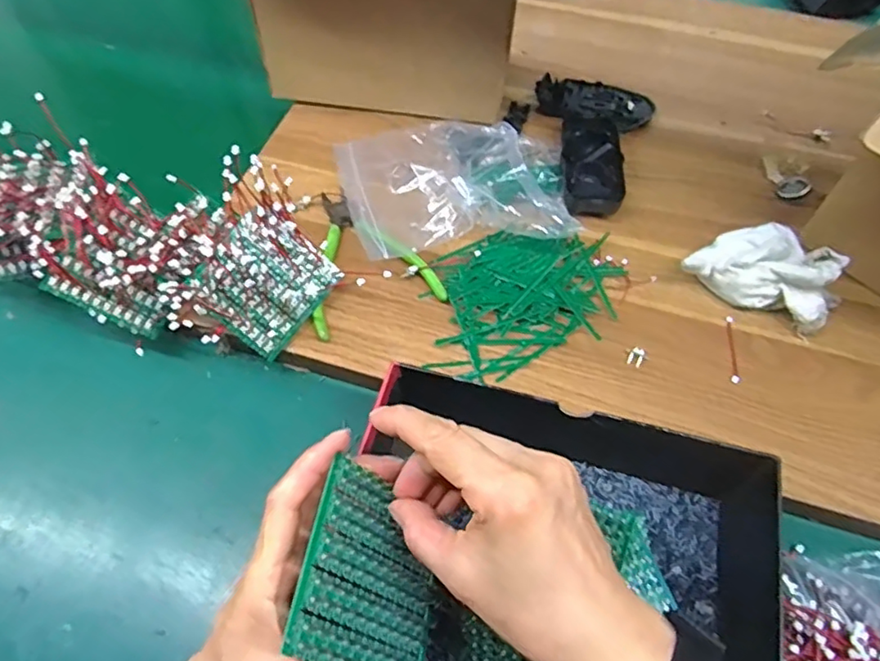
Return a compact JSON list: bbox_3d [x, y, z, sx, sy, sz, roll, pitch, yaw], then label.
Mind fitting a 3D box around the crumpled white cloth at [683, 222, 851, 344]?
[{"bbox_3d":[0.256,-0.052,0.467,0.120,0.060,0.073,22,61,12],"label":"crumpled white cloth"}]

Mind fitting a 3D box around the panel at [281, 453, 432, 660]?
[{"bbox_3d":[-0.030,0.115,0.281,0.080,0.004,0.083,43,42,-28],"label":"panel"}]

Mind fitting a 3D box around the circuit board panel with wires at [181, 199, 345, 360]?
[{"bbox_3d":[-0.126,-0.035,0.440,0.083,0.010,0.085,45,74,-28],"label":"circuit board panel with wires"}]

